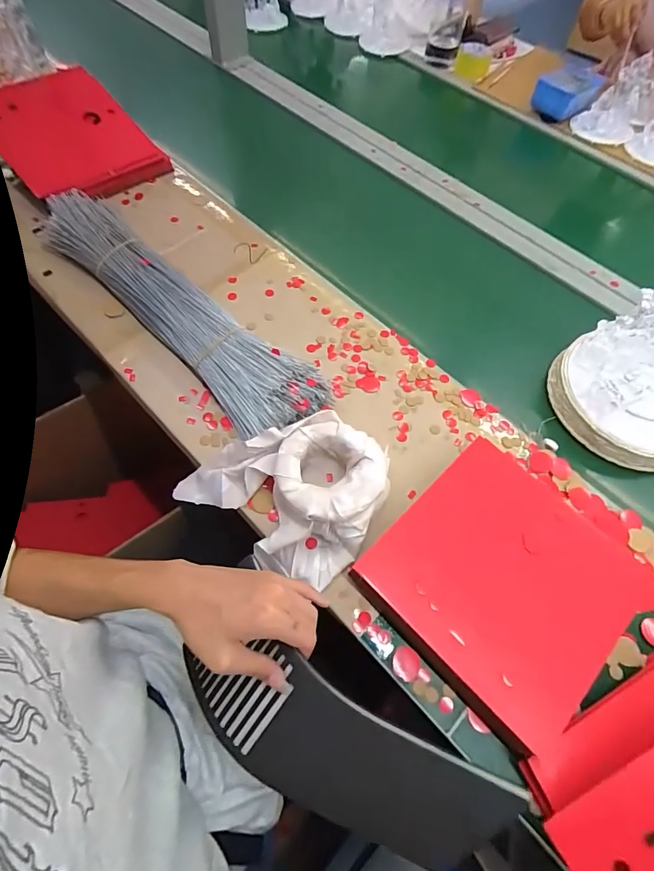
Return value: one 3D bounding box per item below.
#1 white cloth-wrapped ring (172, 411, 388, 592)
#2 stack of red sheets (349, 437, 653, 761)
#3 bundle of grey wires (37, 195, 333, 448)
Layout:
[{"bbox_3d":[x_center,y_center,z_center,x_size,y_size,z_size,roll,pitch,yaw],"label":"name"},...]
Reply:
[{"bbox_3d":[-0.039,0.048,0.487,0.210,0.066,0.181,37,65,15],"label":"white cloth-wrapped ring"},{"bbox_3d":[0.183,0.150,0.447,0.221,0.064,0.232,-40,71,-22],"label":"stack of red sheets"},{"bbox_3d":[-0.230,-0.189,0.612,0.548,0.052,0.115,41,67,17],"label":"bundle of grey wires"}]

